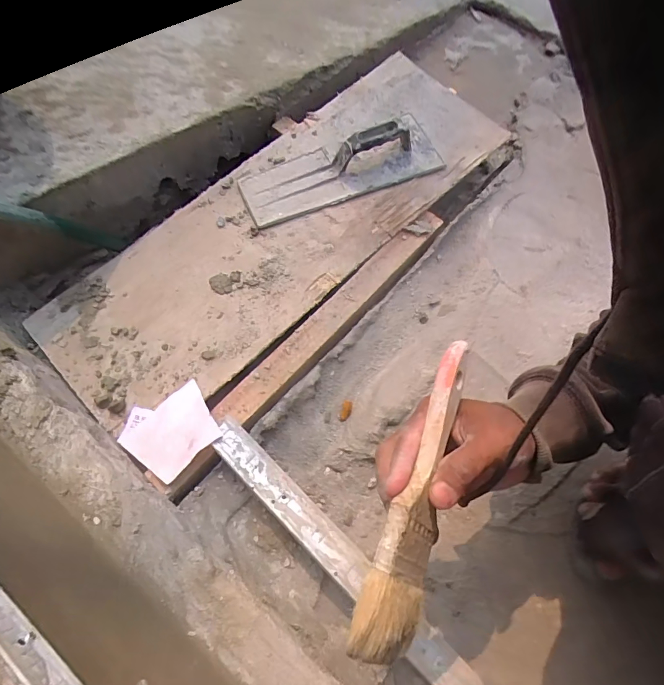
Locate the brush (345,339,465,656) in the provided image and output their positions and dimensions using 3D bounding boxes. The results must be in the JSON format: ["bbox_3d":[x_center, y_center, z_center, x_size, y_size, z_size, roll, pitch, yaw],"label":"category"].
[{"bbox_3d":[0.057,0.086,0.257,0.035,0.025,0.192,22,62,6],"label":"brush"}]

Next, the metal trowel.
[{"bbox_3d":[0.016,-0.263,0.596,0.301,0.060,0.115,-25,71,-12],"label":"metal trowel"}]

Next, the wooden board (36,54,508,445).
[{"bbox_3d":[-0.053,-0.197,0.609,0.750,0.033,0.261,-41,75,-17],"label":"wooden board"}]

